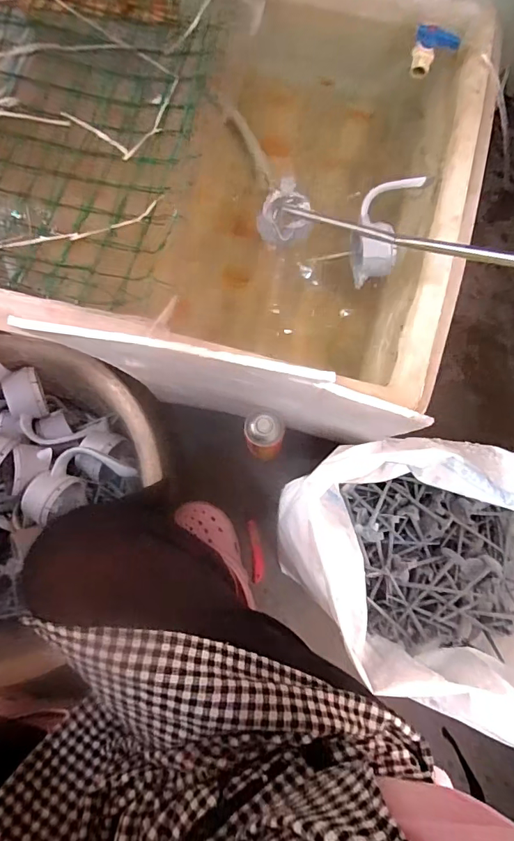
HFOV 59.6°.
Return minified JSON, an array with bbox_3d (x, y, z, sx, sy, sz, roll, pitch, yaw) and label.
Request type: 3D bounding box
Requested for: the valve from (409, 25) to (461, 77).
[{"bbox_3d":[0.319,-0.665,0.826,0.081,0.058,0.071,20,80,4],"label":"valve"}]

